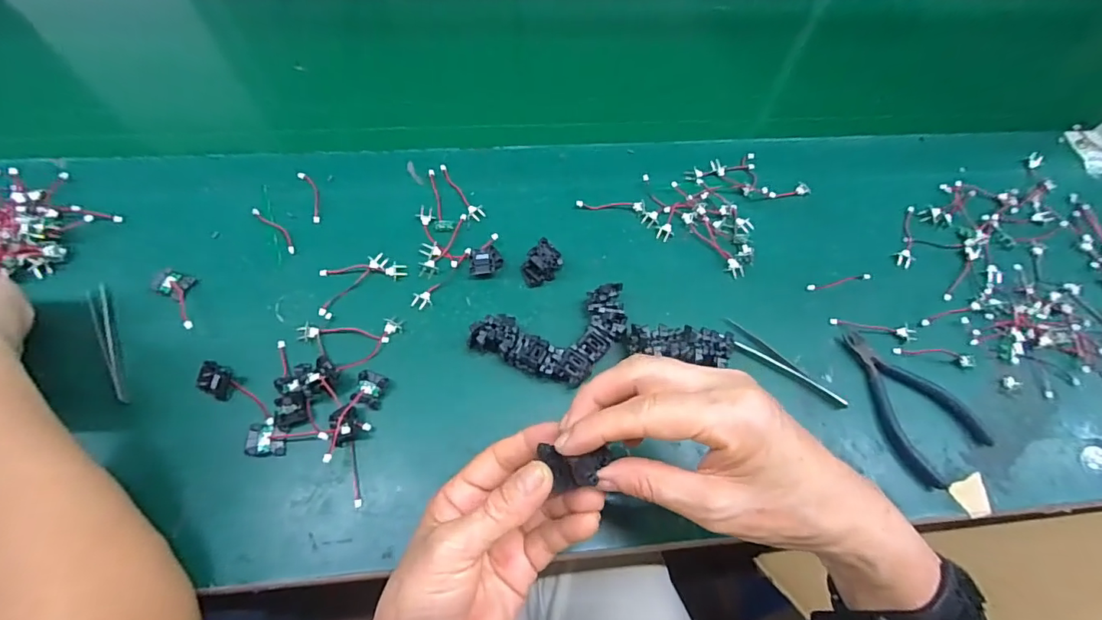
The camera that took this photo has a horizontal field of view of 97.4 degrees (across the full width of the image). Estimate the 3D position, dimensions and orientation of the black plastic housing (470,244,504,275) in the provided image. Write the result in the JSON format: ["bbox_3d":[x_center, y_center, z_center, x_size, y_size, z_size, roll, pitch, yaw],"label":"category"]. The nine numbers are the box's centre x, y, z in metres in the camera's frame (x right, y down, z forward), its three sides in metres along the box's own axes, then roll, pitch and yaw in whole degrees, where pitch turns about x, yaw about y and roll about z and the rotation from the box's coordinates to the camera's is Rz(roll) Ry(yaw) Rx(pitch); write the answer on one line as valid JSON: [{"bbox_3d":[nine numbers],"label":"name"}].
[{"bbox_3d":[-0.052,-0.039,0.392,0.026,0.013,0.025,-9,64,-7],"label":"black plastic housing"}]

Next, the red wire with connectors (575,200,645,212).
[{"bbox_3d":[0.053,-0.092,0.423,0.060,0.006,0.010,1,63,-2],"label":"red wire with connectors"}]

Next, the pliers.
[{"bbox_3d":[0.258,0.069,0.358,0.066,0.008,0.111,-35,69,-18],"label":"pliers"}]

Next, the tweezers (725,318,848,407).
[{"bbox_3d":[0.175,0.042,0.368,0.101,0.008,0.011,37,67,16],"label":"tweezers"}]

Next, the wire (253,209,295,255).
[{"bbox_3d":[-0.227,-0.067,0.399,0.057,0.004,0.010,42,68,17],"label":"wire"}]

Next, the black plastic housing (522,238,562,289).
[{"bbox_3d":[-0.007,-0.037,0.391,0.033,0.028,0.023,-33,69,-18],"label":"black plastic housing"}]

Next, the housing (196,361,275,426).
[{"bbox_3d":[-0.217,0.056,0.337,0.063,0.013,0.020,23,64,9],"label":"housing"}]

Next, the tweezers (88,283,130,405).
[{"bbox_3d":[-0.321,0.021,0.351,0.010,0.006,0.100,-27,67,-15],"label":"tweezers"}]

